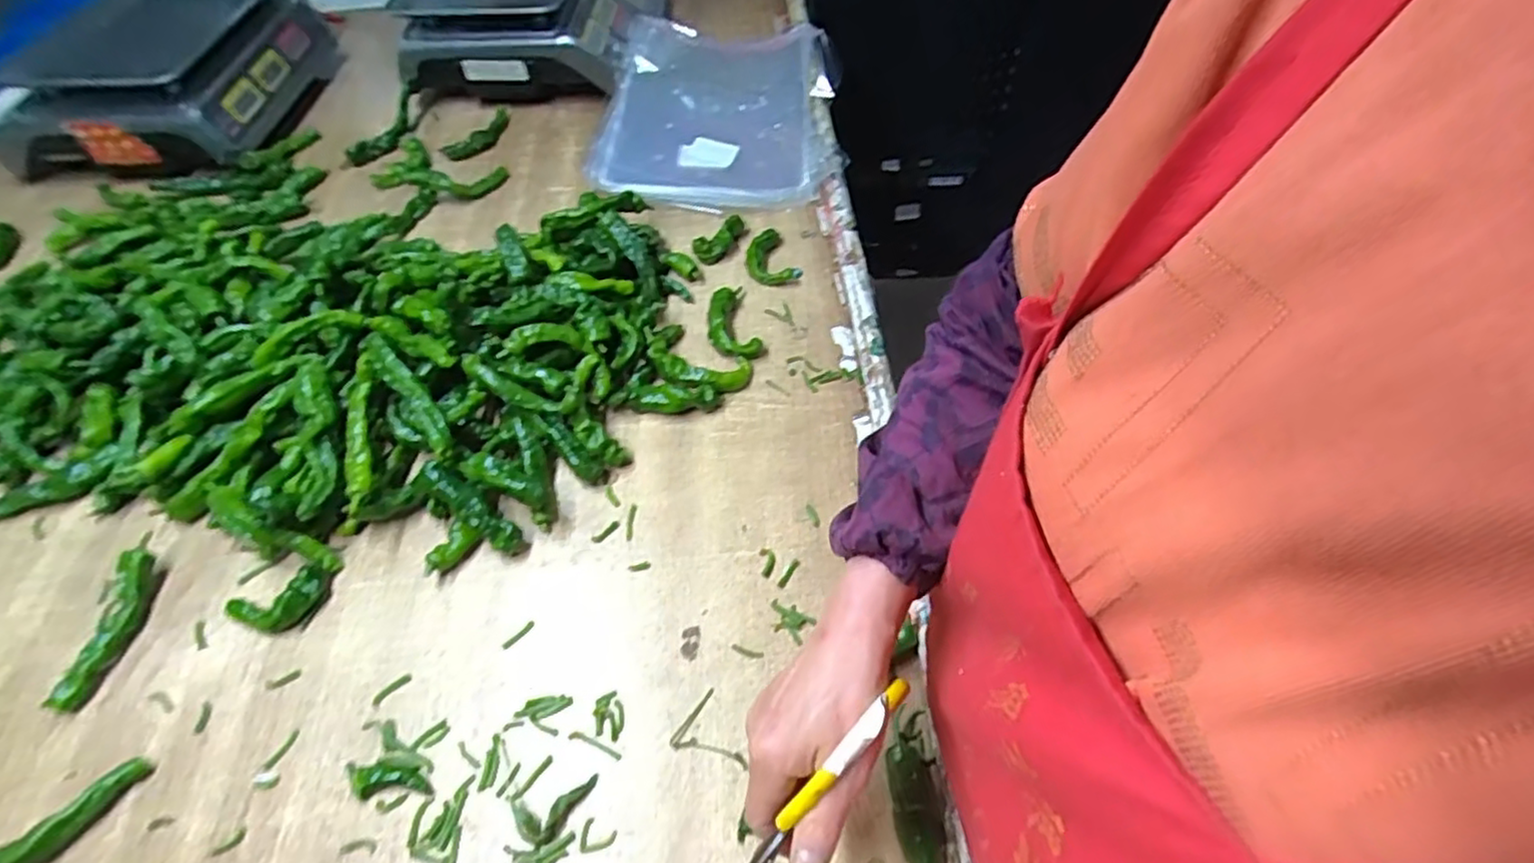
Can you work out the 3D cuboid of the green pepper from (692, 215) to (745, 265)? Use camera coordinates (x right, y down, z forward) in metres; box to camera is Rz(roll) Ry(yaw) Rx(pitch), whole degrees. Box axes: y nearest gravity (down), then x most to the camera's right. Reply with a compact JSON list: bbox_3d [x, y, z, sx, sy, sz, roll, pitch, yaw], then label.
[{"bbox_3d":[-0.052,-0.220,0.808,0.031,0.025,0.076,36,63,26],"label":"green pepper"}]

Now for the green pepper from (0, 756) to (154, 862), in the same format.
[{"bbox_3d":[-0.487,0.268,0.466,0.128,0.021,0.031,-29,57,-18],"label":"green pepper"}]

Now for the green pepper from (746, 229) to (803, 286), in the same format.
[{"bbox_3d":[0.000,-0.196,0.793,0.057,0.015,0.081,-20,55,-12],"label":"green pepper"}]

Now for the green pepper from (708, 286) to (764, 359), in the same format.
[{"bbox_3d":[-0.038,-0.113,0.728,0.050,0.023,0.097,-14,54,-8],"label":"green pepper"}]

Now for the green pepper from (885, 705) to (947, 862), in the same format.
[{"bbox_3d":[0.099,0.254,0.451,0.033,0.021,0.141,-5,53,-1],"label":"green pepper"}]

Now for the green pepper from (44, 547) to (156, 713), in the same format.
[{"bbox_3d":[-0.514,0.152,0.548,0.021,0.032,0.122,0,53,3],"label":"green pepper"}]

